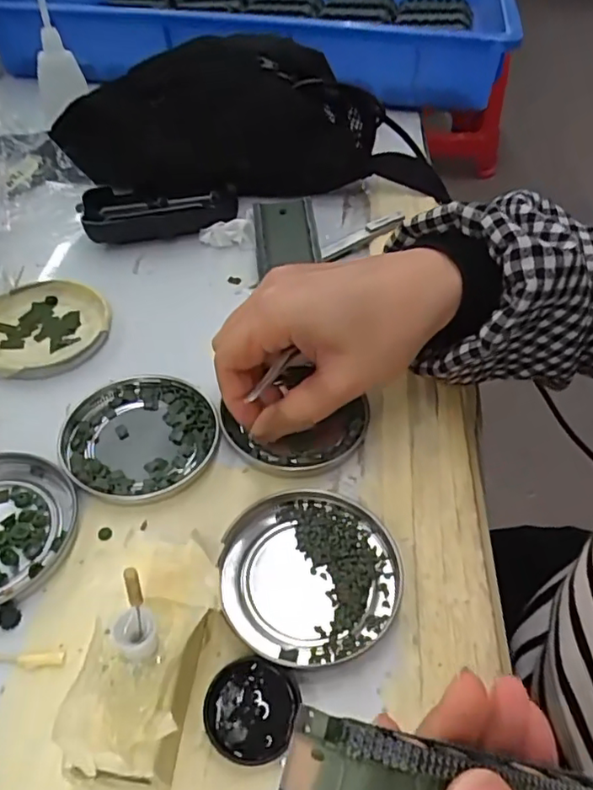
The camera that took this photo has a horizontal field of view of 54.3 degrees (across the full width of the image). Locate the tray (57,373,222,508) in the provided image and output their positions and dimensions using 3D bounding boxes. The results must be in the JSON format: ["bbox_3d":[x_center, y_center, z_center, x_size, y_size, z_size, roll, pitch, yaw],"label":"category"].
[{"bbox_3d":[-0.081,0.021,0.301,0.077,0.009,0.077,0,48,0],"label":"tray"}]

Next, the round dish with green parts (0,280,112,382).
[{"bbox_3d":[-0.156,-0.042,0.353,0.078,0.009,0.076,0,48,0],"label":"round dish with green parts"}]

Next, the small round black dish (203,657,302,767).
[{"bbox_3d":[-0.017,0.119,0.218,0.034,0.007,0.034,0,48,0],"label":"small round black dish"}]

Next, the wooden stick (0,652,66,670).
[{"bbox_3d":[-0.122,0.104,0.228,0.058,0.004,0.006,-1,48,-1],"label":"wooden stick"}]

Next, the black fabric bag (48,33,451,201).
[{"bbox_3d":[-0.041,-0.222,0.465,0.282,0.095,0.117,-7,49,-10],"label":"black fabric bag"}]

